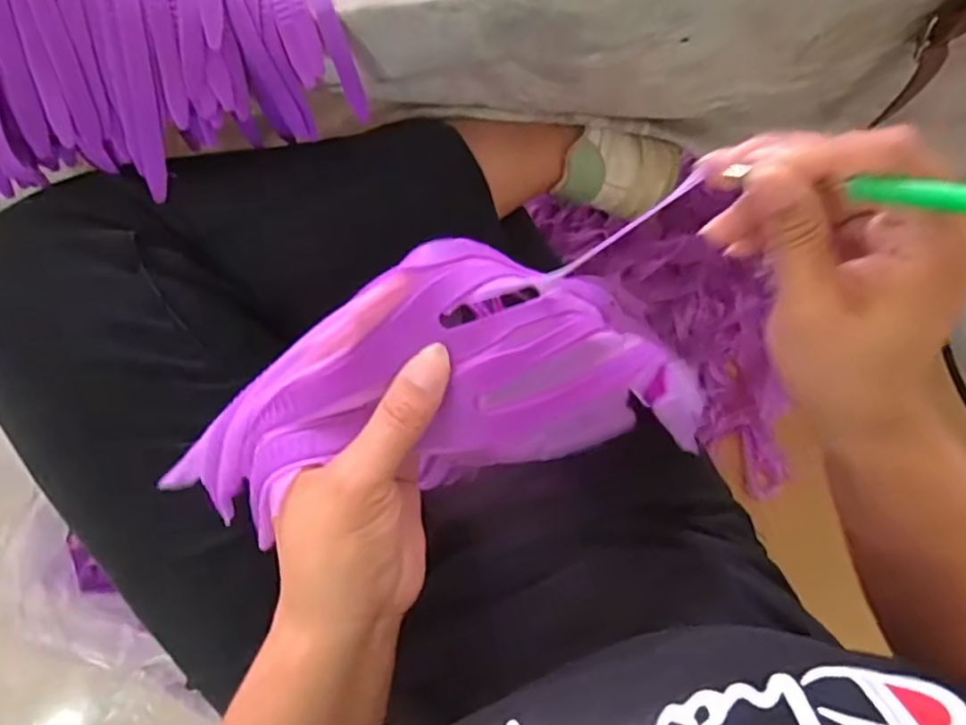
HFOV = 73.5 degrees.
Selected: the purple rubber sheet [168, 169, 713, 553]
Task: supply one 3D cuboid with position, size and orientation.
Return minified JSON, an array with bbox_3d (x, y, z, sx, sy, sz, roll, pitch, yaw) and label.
[{"bbox_3d":[-0.021,0.003,0.271,0.206,0.047,0.094,-12,78,-7],"label":"purple rubber sheet"}]

